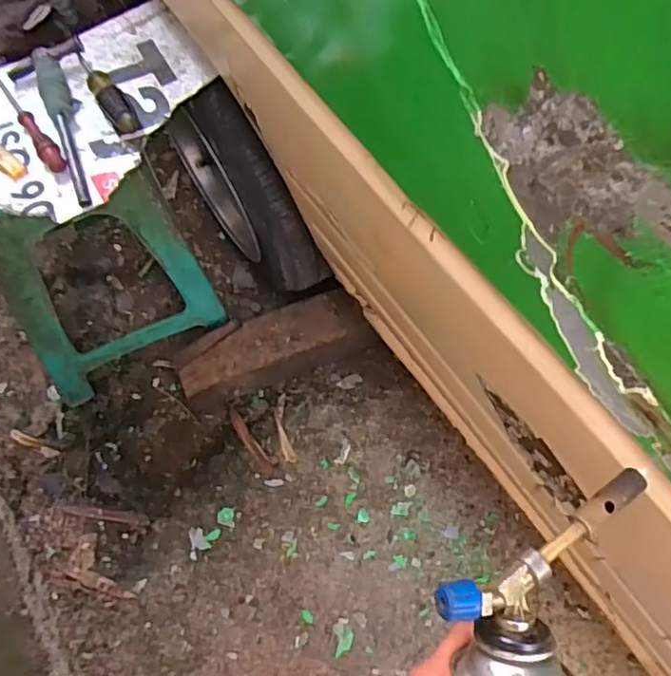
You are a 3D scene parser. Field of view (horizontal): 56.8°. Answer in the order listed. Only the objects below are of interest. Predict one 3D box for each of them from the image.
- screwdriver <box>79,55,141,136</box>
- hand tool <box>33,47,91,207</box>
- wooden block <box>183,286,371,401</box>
[{"bbox_3d":[-0.304,-0.326,0.810,0.032,0.029,0.158,-34,65,-12],"label":"screwdriver"},{"bbox_3d":[-0.346,-0.273,0.787,0.033,0.026,0.249,-19,63,-5],"label":"hand tool"},{"bbox_3d":[-0.117,0.018,1.134,0.328,0.098,0.106,-22,64,-6],"label":"wooden block"}]

